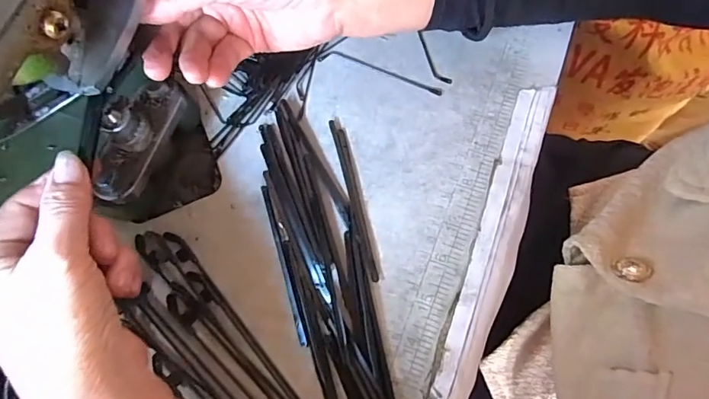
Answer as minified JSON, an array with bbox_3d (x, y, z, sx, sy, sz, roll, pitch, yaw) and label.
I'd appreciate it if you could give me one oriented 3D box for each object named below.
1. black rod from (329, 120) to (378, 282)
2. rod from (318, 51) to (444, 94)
[{"bbox_3d":[0.000,-0.002,0.291,0.008,0.006,0.104,-14,71,-2],"label":"black rod"},{"bbox_3d":[0.017,-0.087,0.317,0.086,0.005,0.010,19,76,5],"label":"rod"}]

